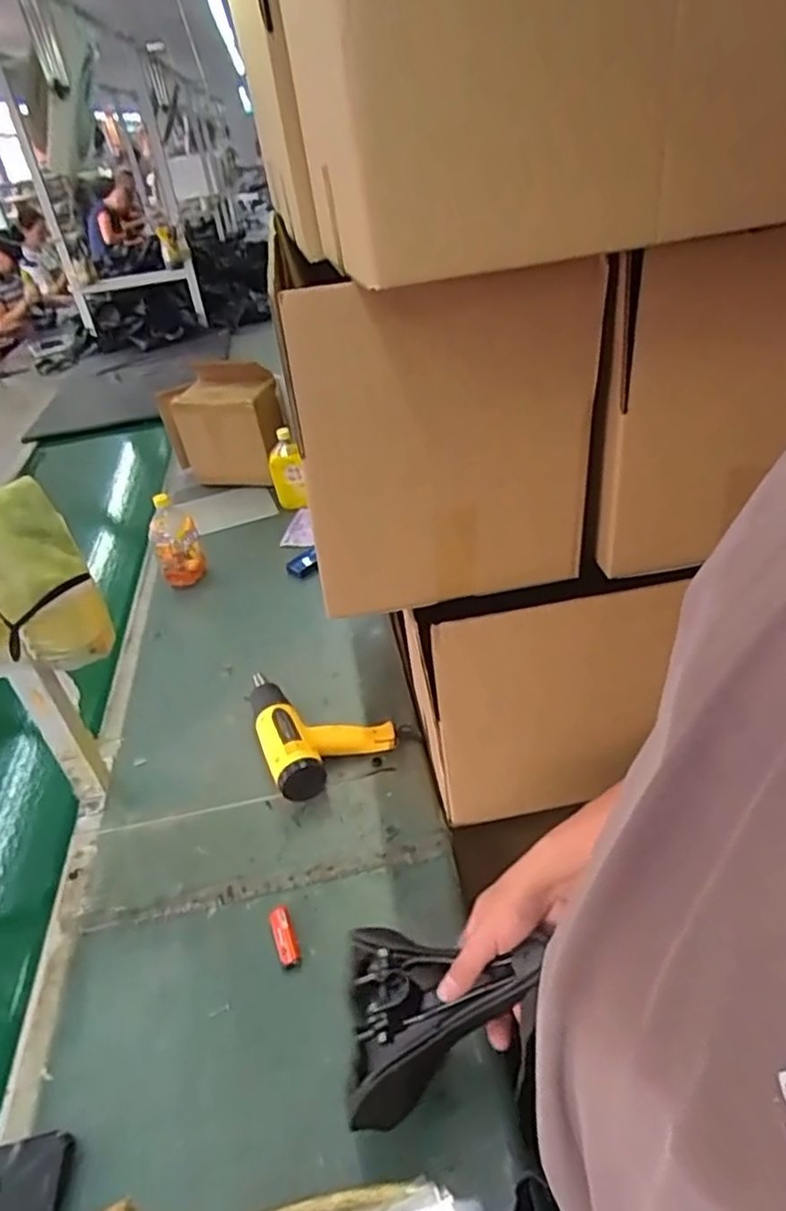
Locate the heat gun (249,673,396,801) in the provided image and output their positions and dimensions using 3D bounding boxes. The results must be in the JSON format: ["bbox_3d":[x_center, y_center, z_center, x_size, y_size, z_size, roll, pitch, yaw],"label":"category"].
[{"bbox_3d":[-0.119,0.176,1.079,0.197,0.070,0.248,-19,38,-15],"label":"heat gun"}]

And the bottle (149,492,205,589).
[{"bbox_3d":[-0.471,-0.138,1.469,0.097,0.194,0.077,-19,38,-15],"label":"bottle"}]

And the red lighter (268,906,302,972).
[{"bbox_3d":[-0.132,0.402,0.825,0.027,0.014,0.080,-18,37,-14],"label":"red lighter"}]

